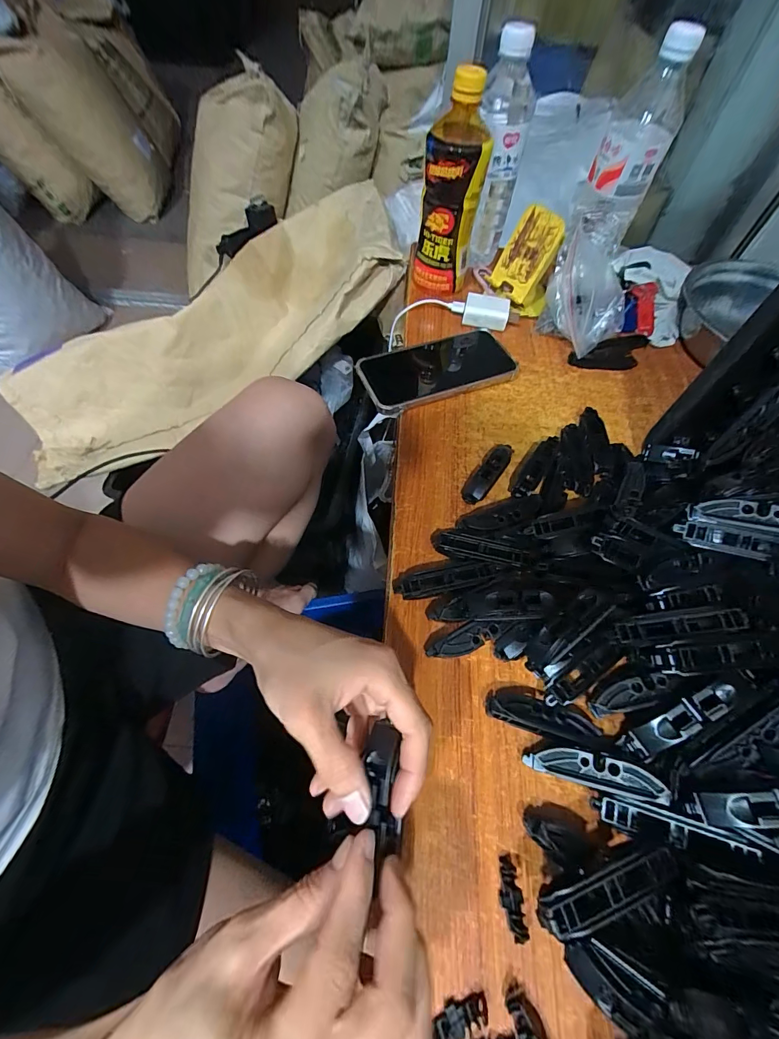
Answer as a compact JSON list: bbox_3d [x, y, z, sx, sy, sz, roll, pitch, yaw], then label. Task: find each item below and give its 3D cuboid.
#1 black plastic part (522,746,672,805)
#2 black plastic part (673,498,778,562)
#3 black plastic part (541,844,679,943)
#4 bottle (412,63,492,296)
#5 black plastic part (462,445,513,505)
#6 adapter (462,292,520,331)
[{"bbox_3d":[0.125,0.155,0.243,0.078,0.012,0.018,4,58,19],"label":"black plastic part"},{"bbox_3d":[0.246,0.007,0.271,0.081,0.028,0.034,6,58,23],"label":"black plastic part"},{"bbox_3d":[0.113,0.190,0.203,0.075,0.006,0.021,-17,62,-12],"label":"black plastic part"},{"bbox_3d":[0.068,-0.364,0.451,0.068,0.193,0.059,9,60,3],"label":"bottle"},{"bbox_3d":[0.094,-0.046,0.370,0.024,0.017,0.076,31,63,16],"label":"black plastic part"},{"bbox_3d":[0.126,-0.254,0.488,0.067,0.023,0.047,13,60,6],"label":"adapter"}]

